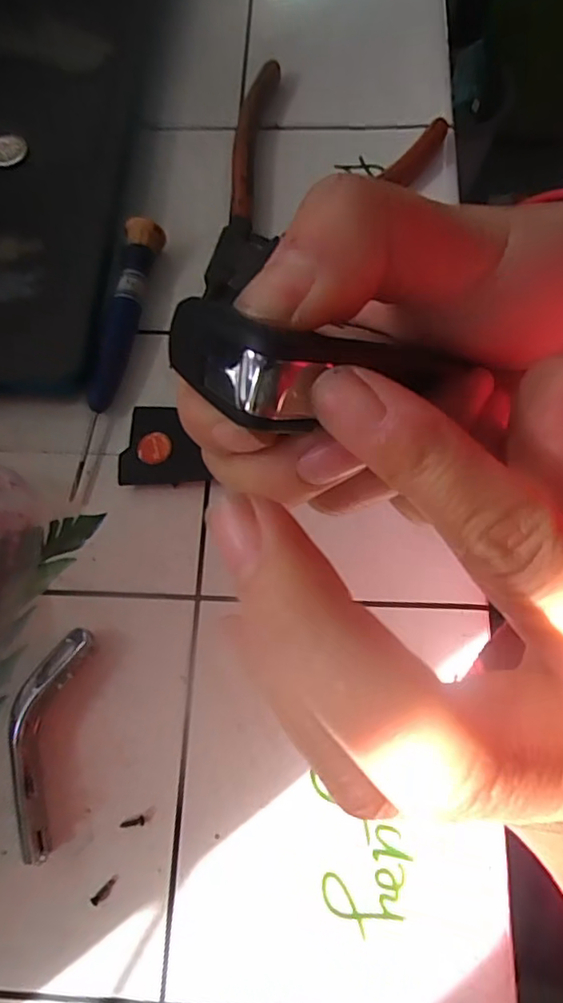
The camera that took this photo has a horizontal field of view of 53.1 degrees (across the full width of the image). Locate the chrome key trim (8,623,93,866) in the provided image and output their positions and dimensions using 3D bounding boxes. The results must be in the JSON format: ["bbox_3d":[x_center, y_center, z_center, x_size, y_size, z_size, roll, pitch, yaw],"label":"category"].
[{"bbox_3d":[-0.080,0.079,0.187,0.019,0.012,0.071,8,71,3],"label":"chrome key trim"}]

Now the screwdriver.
[{"bbox_3d":[-0.069,-0.061,0.230,0.014,0.021,0.120,9,71,4],"label":"screwdriver"}]

